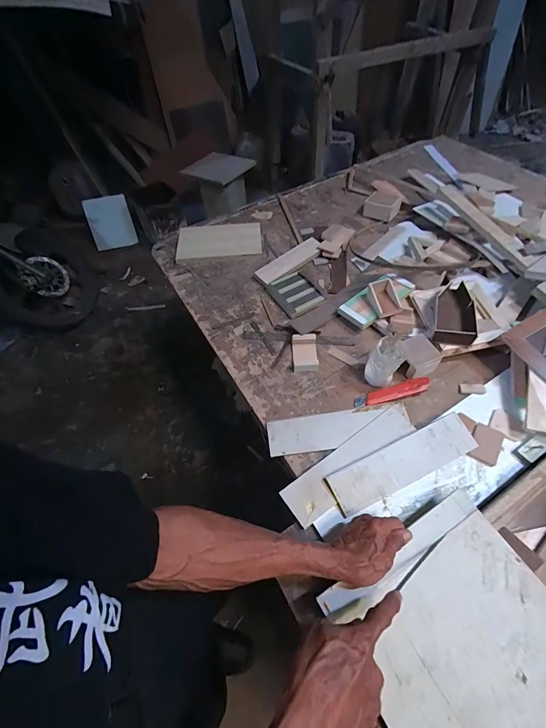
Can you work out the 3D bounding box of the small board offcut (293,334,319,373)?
[{"bbox_3d":[0.069,-0.022,0.680,0.051,0.028,0.086,-2,55,2],"label":"small board offcut"}]

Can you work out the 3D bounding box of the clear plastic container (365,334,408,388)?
[{"bbox_3d":[0.216,-0.002,0.605,0.060,0.087,0.079,31,62,22],"label":"clear plastic container"}]

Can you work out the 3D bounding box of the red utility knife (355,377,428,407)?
[{"bbox_3d":[0.232,0.057,0.614,0.150,0.017,0.031,-14,56,-6],"label":"red utility knife"}]

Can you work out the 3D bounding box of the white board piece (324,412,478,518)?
[{"bbox_3d":[0.218,0.165,0.527,0.260,0.008,0.066,-23,70,-9],"label":"white board piece"}]

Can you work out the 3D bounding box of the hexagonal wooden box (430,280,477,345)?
[{"bbox_3d":[0.377,-0.112,0.658,0.075,0.034,0.158,13,57,12],"label":"hexagonal wooden box"}]

